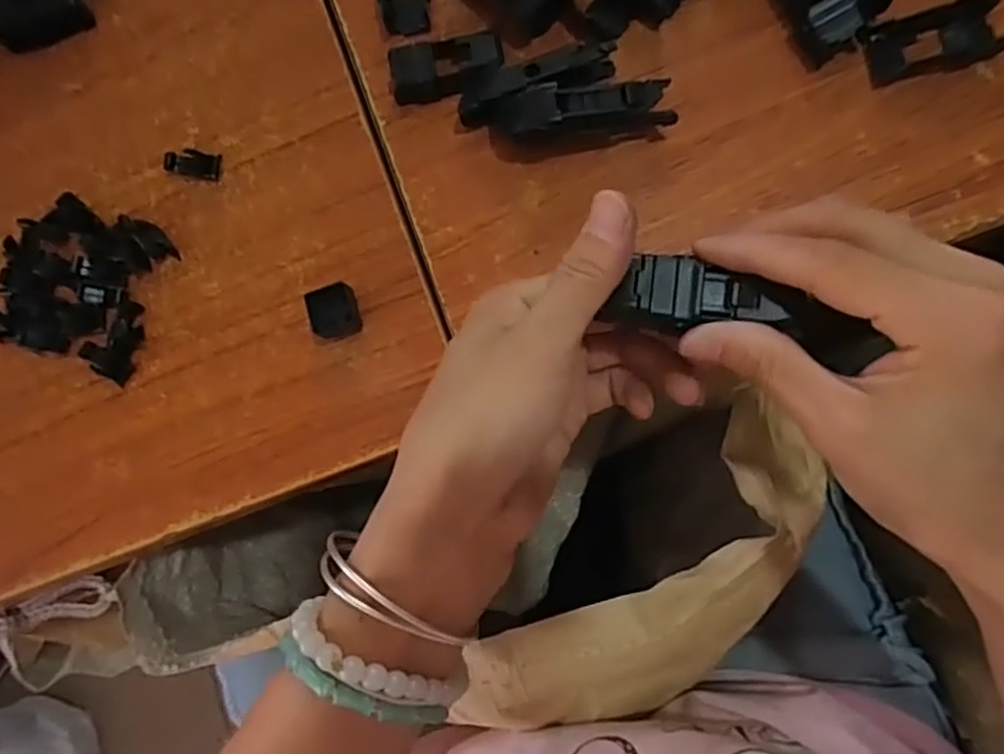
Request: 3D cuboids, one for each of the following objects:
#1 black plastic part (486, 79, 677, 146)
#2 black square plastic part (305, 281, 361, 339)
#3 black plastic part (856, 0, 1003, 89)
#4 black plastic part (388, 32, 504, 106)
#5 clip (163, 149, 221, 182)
[{"bbox_3d":[0.035,-0.116,0.305,0.078,0.028,0.019,-5,83,7],"label":"black plastic part"},{"bbox_3d":[-0.075,-0.030,0.314,0.019,0.016,0.023,-13,82,6],"label":"black square plastic part"},{"bbox_3d":[0.189,-0.146,0.299,0.058,0.015,0.025,-11,82,6],"label":"black plastic part"},{"bbox_3d":[-0.025,-0.140,0.320,0.051,0.015,0.025,-8,82,7],"label":"black plastic part"},{"bbox_3d":[-0.149,-0.103,0.337,0.027,0.004,0.012,13,85,9],"label":"clip"}]

